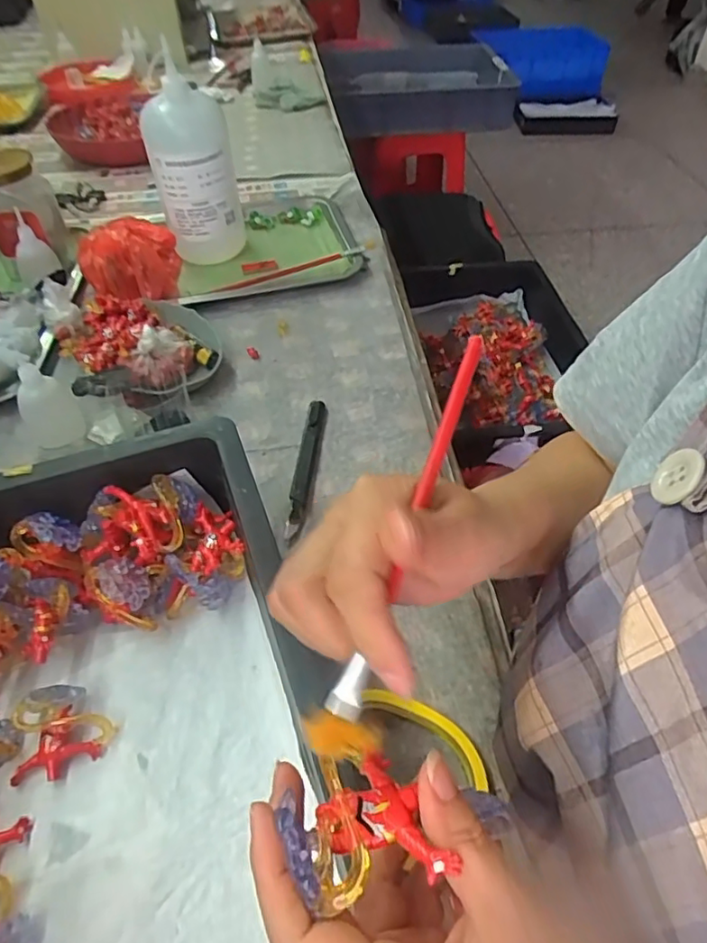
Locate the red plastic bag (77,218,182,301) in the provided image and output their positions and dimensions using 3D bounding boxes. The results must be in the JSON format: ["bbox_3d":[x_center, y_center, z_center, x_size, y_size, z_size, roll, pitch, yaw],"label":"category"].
[{"bbox_3d":[-0.251,-0.242,0.660,0.107,0.073,0.120,-17,51,-15],"label":"red plastic bag"}]

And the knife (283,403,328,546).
[{"bbox_3d":[-0.041,-0.007,0.507,0.017,0.012,0.154,5,49,4],"label":"knife"}]

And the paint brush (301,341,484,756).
[{"bbox_3d":[0.022,0.020,0.211,0.023,0.007,0.161,17,71,14],"label":"paint brush"}]

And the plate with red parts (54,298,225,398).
[{"bbox_3d":[-0.206,-0.123,0.577,0.143,0.054,0.157,0,49,0],"label":"plate with red parts"}]

